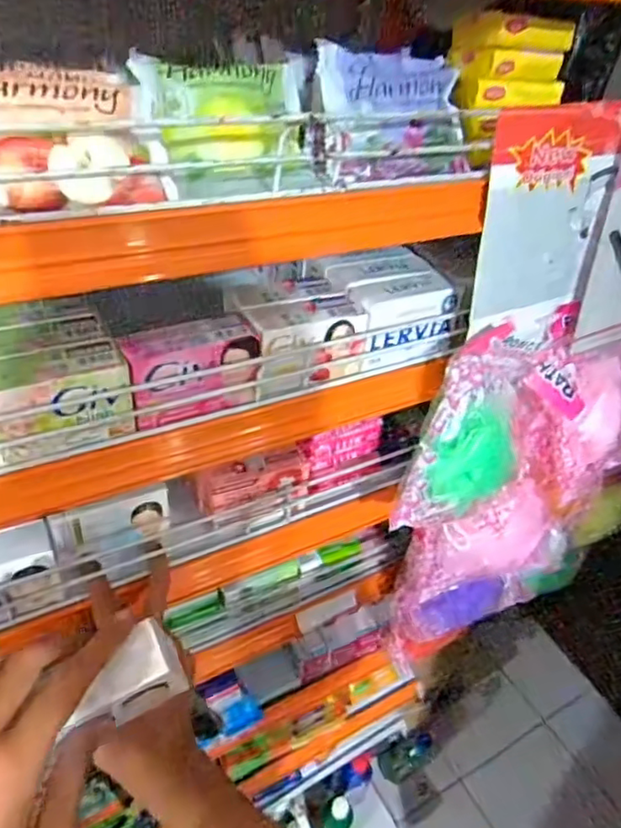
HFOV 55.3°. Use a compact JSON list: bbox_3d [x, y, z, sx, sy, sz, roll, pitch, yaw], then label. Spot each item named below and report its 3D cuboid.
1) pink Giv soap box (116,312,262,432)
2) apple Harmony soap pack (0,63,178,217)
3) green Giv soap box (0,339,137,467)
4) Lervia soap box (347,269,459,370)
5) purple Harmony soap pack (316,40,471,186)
[{"bbox_3d":[-0.083,-0.032,0.414,0.089,0.055,0.037,-15,44,-27],"label":"pink Giv soap box"},{"bbox_3d":[-0.130,-0.135,0.295,0.112,0.070,0.028,-15,8,-27],"label":"apple Harmony soap pack"},{"bbox_3d":[-0.161,-0.007,0.371,0.090,0.055,0.036,-18,45,-29],"label":"green Giv soap box"},{"bbox_3d":[0.073,-0.079,0.492,0.094,0.059,0.041,-11,42,-23],"label":"Lervia soap box"},{"bbox_3d":[0.057,-0.204,0.401,0.106,0.044,0.093,-11,75,-15],"label":"purple Harmony soap pack"}]

